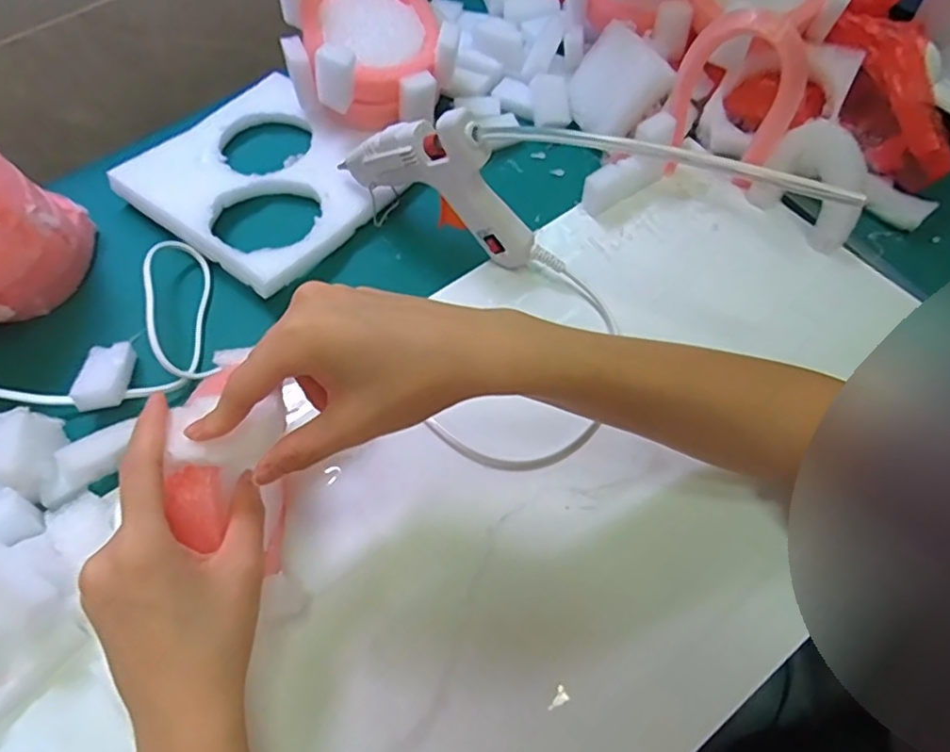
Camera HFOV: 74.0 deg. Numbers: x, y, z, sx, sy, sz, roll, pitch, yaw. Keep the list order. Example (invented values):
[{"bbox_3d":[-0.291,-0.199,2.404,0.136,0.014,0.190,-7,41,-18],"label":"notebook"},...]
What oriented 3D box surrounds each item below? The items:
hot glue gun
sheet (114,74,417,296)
[{"bbox_3d":[-0.017,-0.129,0.415,0.162,0.099,0.024,25,63,15],"label":"hot glue gun"},{"bbox_3d":[-0.160,-0.158,0.489,0.181,0.022,0.166,33,66,19],"label":"sheet"}]

